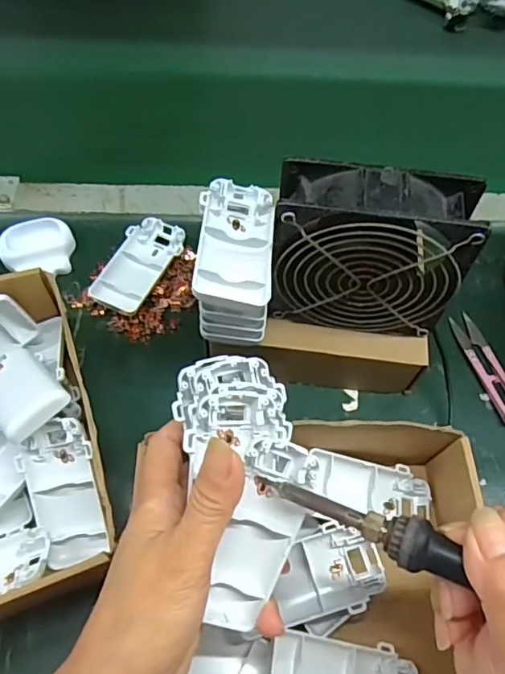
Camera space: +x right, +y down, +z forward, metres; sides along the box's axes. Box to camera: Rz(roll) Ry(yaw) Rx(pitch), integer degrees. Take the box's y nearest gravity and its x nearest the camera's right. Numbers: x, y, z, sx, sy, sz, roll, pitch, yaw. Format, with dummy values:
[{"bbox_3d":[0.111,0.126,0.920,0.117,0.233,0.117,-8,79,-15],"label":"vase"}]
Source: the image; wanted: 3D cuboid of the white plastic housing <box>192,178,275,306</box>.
[{"bbox_3d":[-0.010,-0.060,0.336,0.045,0.021,0.095,4,62,-1],"label":"white plastic housing"}]

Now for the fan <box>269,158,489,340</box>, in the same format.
[{"bbox_3d":[0.073,-0.053,0.348,0.117,0.113,0.043,9,62,2],"label":"fan"}]

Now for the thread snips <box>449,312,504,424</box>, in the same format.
[{"bbox_3d":[0.194,0.025,0.437,0.023,0.013,0.103,-12,63,-9],"label":"thread snips"}]

